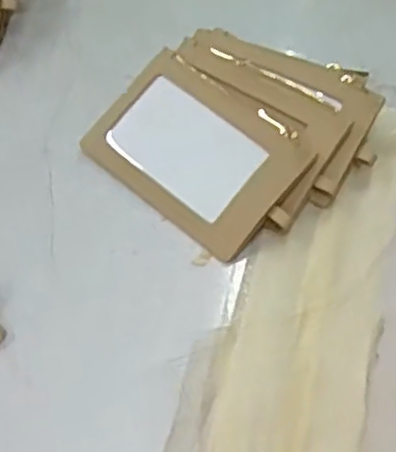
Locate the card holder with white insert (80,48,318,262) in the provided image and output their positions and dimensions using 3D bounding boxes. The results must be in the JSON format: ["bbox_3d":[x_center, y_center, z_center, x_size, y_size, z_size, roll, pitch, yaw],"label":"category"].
[{"bbox_3d":[-0.002,-0.040,0.375,0.107,0.008,0.074,38,88,18],"label":"card holder with white insert"}]

